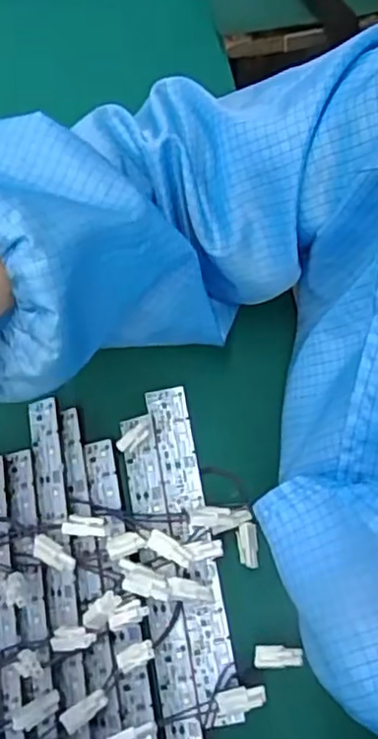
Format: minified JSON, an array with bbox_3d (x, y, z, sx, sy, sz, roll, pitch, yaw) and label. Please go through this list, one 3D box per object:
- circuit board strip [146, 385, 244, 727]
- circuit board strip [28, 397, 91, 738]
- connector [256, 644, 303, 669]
[{"bbox_3d":[0.002,0.102,0.385,0.024,0.011,0.188,-10,77,-3],"label":"circuit board strip"},{"bbox_3d":[-0.074,0.110,0.372,0.019,0.011,0.188,-8,77,-2],"label":"circuit board strip"},{"bbox_3d":[0.048,0.154,0.358,0.026,0.005,0.011,-9,76,21],"label":"connector"}]

